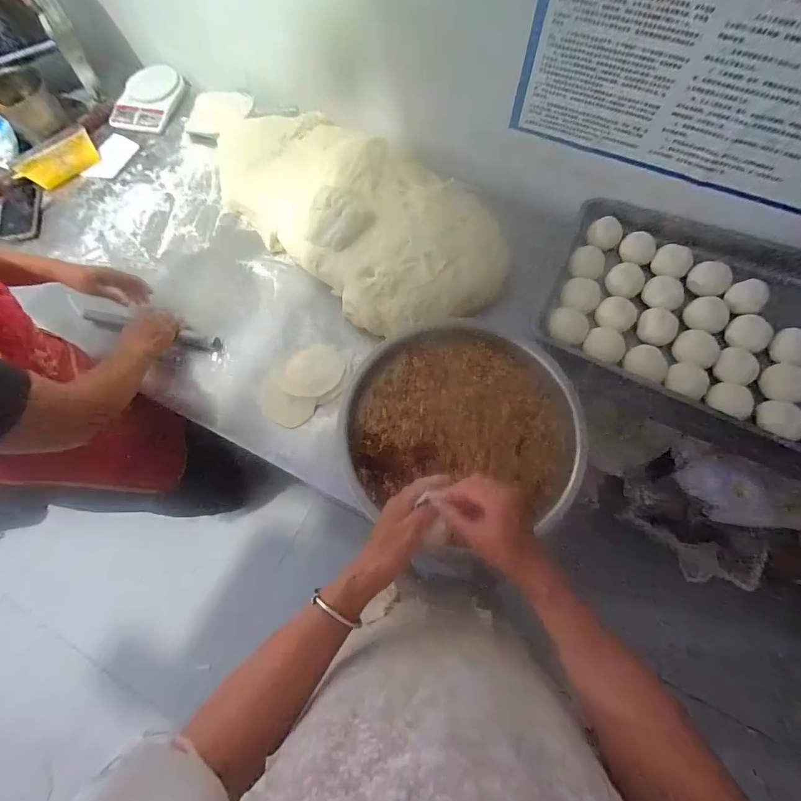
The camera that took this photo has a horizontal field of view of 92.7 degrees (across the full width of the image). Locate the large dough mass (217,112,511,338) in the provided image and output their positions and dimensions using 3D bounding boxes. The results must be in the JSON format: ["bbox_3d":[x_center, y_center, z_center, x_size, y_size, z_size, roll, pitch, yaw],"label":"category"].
[{"bbox_3d":[-0.119,-0.429,0.828,0.326,0.111,0.714,-43,75,-13],"label":"large dough mass"}]

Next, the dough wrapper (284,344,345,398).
[{"bbox_3d":[-0.171,-0.060,0.765,0.110,0.004,0.116,5,65,-1],"label":"dough wrapper"}]

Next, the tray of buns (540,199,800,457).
[{"bbox_3d":[0.604,-0.143,0.709,0.610,0.076,0.357,24,73,10],"label":"tray of buns"}]

